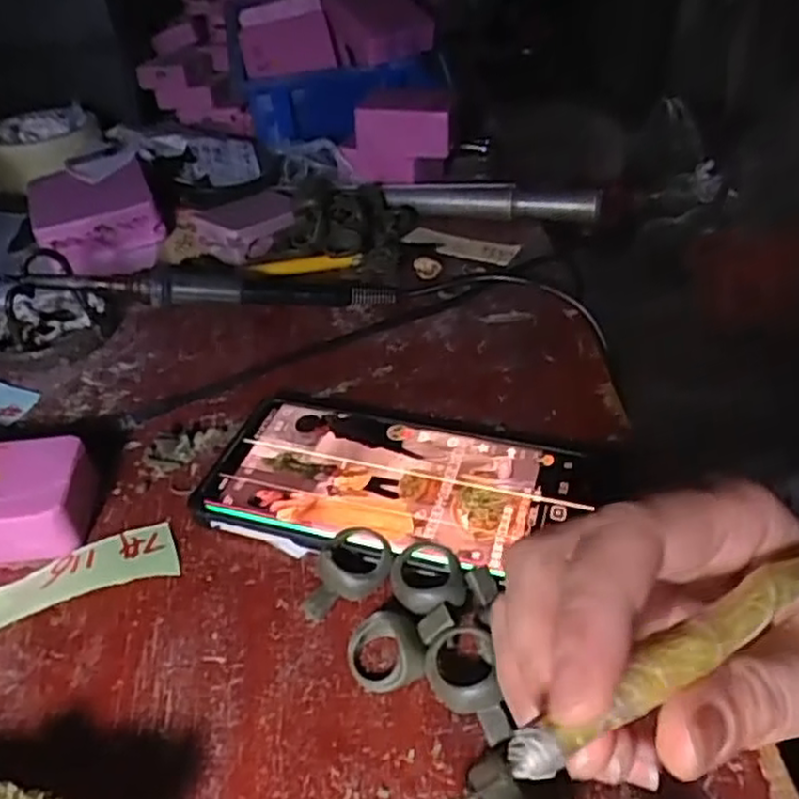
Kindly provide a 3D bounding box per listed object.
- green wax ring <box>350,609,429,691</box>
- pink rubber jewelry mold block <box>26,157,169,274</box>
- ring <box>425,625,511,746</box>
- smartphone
[{"bbox_3d":[-0.005,0.084,0.237,0.025,0.016,0.023,-2,39,2],"label":"green wax ring"},{"bbox_3d":[-0.203,-0.121,0.484,0.077,0.043,0.086,-17,41,-17],"label":"pink rubber jewelry mold block"},{"bbox_3d":[0.020,0.090,0.225,0.022,0.017,0.035,-8,39,-6],"label":"ring"},{"bbox_3d":[0.001,0.034,0.302,0.158,0.013,0.080,8,40,14],"label":"smartphone"}]

